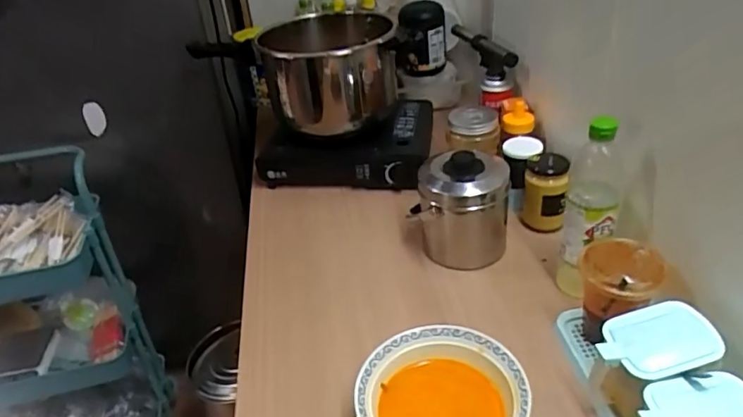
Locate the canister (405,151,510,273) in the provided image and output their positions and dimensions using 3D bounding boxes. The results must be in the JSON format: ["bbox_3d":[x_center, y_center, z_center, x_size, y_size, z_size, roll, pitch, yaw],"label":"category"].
[{"bbox_3d":[0.138,-0.005,0.873,0.151,0.162,0.123,0,34,8],"label":"canister"}]

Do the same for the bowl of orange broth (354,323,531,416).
[{"bbox_3d":[0.080,0.227,0.614,0.176,0.072,0.185,-4,34,3],"label":"bowl of orange broth"}]

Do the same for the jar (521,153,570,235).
[{"bbox_3d":[0.293,-0.031,0.919,0.068,0.135,0.069,-4,34,3],"label":"jar"}]

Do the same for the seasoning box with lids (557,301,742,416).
[{"bbox_3d":[0.310,0.182,0.604,0.119,0.117,0.283,-7,34,-2],"label":"seasoning box with lids"}]

